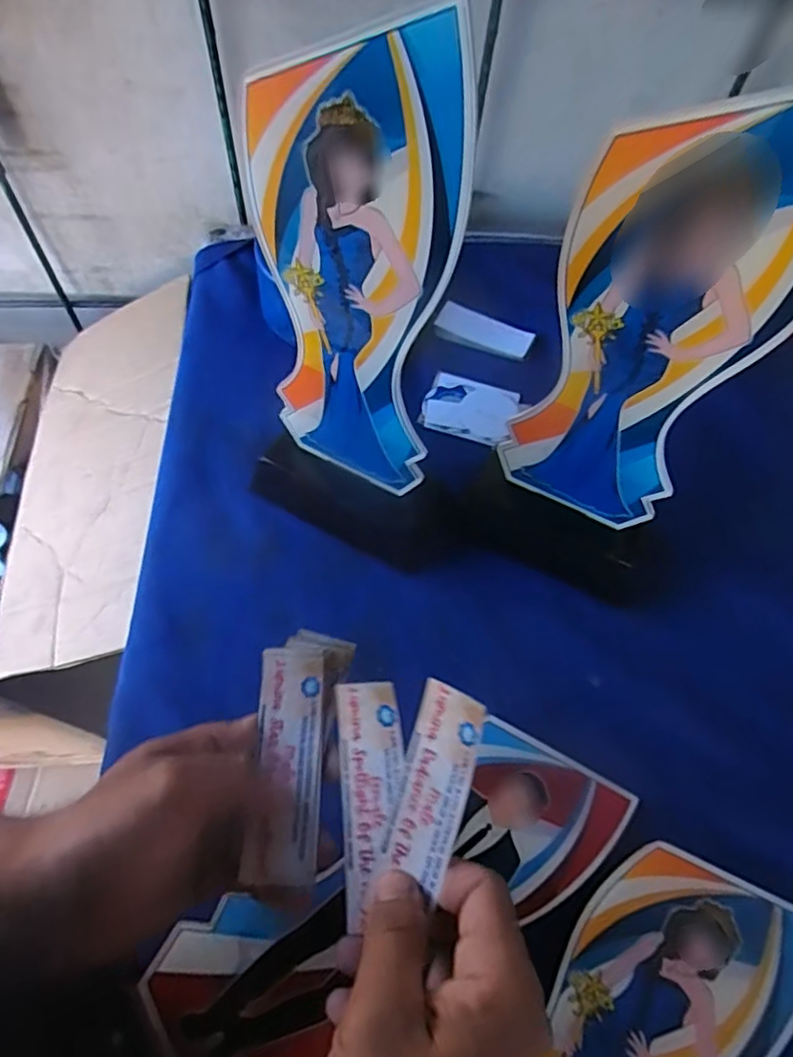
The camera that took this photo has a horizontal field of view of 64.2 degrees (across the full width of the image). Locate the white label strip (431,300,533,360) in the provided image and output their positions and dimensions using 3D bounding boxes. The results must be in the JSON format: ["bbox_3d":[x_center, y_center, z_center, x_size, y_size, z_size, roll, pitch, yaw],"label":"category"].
[{"bbox_3d":[0.075,-0.168,0.535,0.081,0.004,0.029,19,83,6],"label":"white label strip"}]

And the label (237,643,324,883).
[{"bbox_3d":[-0.051,0.110,0.299,0.029,0.007,0.103,1,68,-3],"label":"label"}]

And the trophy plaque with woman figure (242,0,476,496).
[{"bbox_3d":[-0.023,-0.108,0.313,0.096,0.252,0.008,24,60,10],"label":"trophy plaque with woman figure"}]

